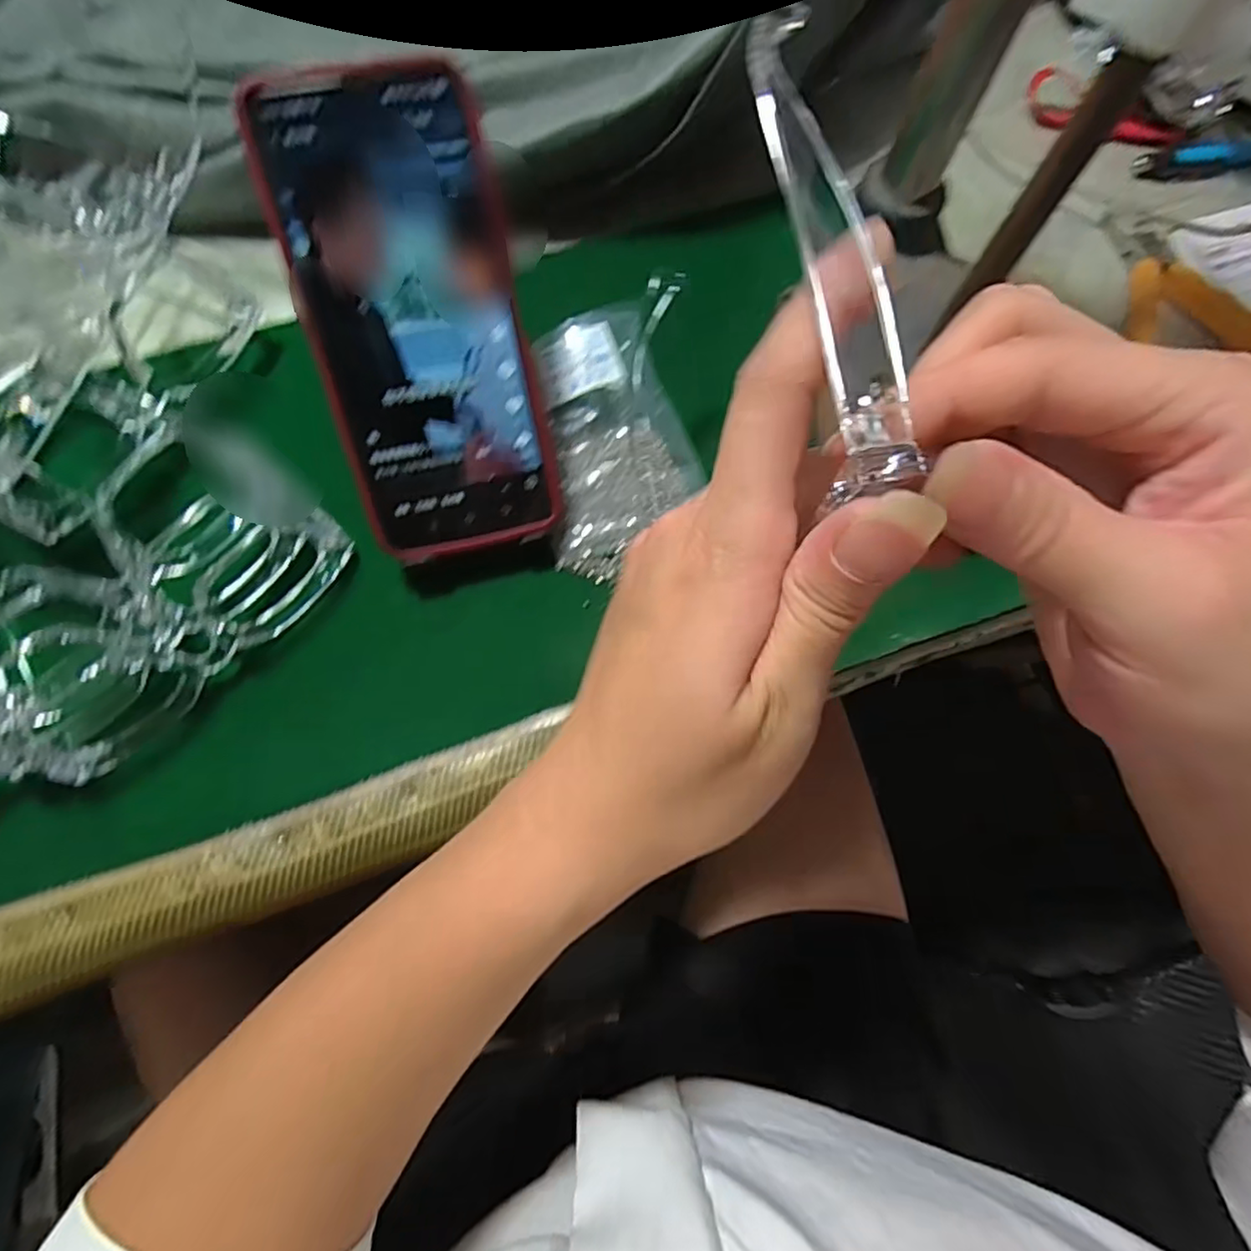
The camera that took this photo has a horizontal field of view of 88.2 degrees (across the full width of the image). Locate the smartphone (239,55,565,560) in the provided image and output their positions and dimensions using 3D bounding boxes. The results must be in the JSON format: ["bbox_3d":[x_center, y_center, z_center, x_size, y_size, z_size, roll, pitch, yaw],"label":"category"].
[{"bbox_3d":[-0.079,-0.114,0.253,0.080,0.006,0.171,-13,113,-5],"label":"smartphone"}]

